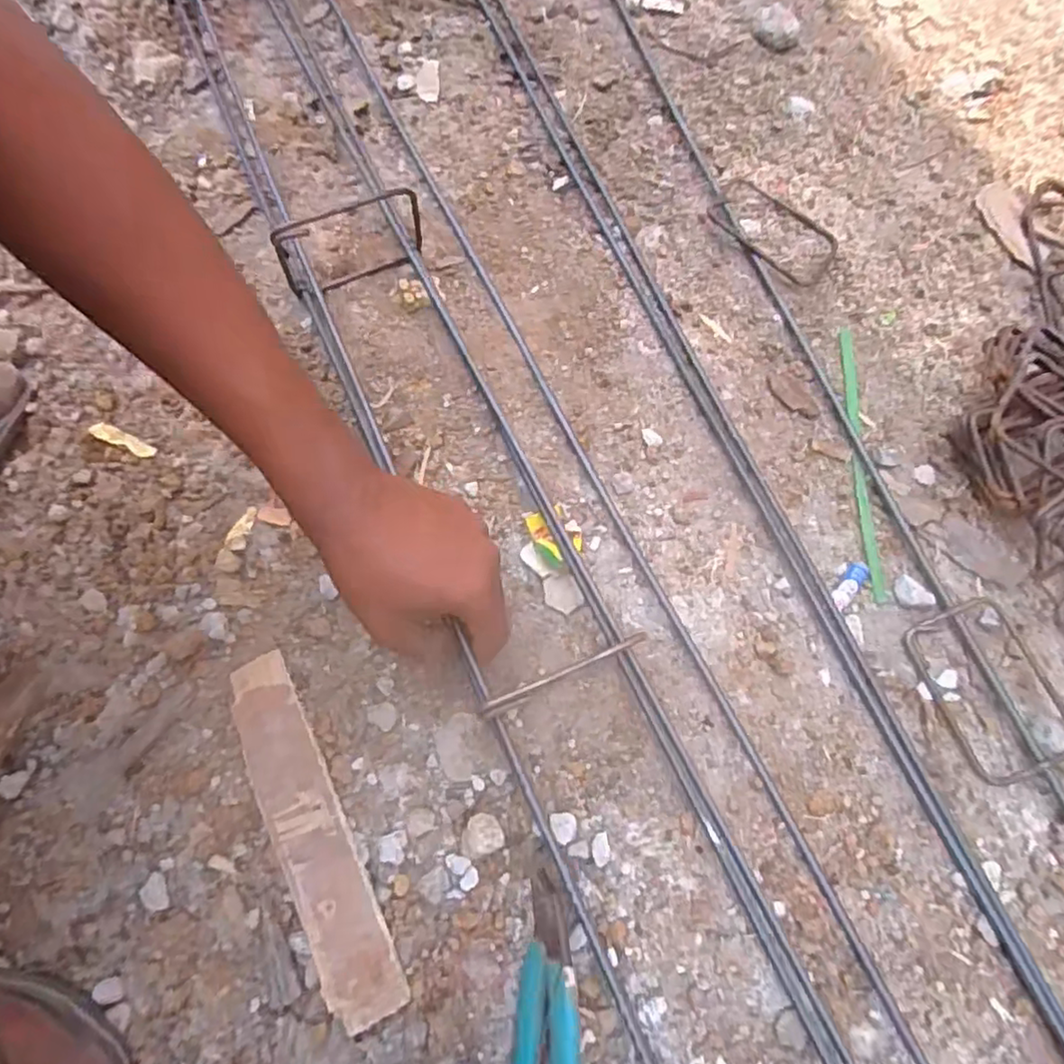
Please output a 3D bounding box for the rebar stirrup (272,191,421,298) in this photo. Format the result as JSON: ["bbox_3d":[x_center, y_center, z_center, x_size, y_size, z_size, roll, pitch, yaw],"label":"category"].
[{"bbox_3d":[-0.142,-0.224,0.523,0.114,0.079,0.015,-19,74,-7],"label":"rebar stirrup"}]

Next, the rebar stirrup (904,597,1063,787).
[{"bbox_3d":[0.322,0.108,0.454,0.080,0.019,0.117,-22,74,-8],"label":"rebar stirrup"}]

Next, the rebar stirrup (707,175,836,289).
[{"bbox_3d":[0.218,-0.271,0.584,0.118,0.008,0.072,38,75,10],"label":"rebar stirrup"}]

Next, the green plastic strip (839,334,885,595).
[{"bbox_3d":[0.260,-0.059,0.519,0.012,0.005,0.231,3,72,0],"label":"green plastic strip"}]

